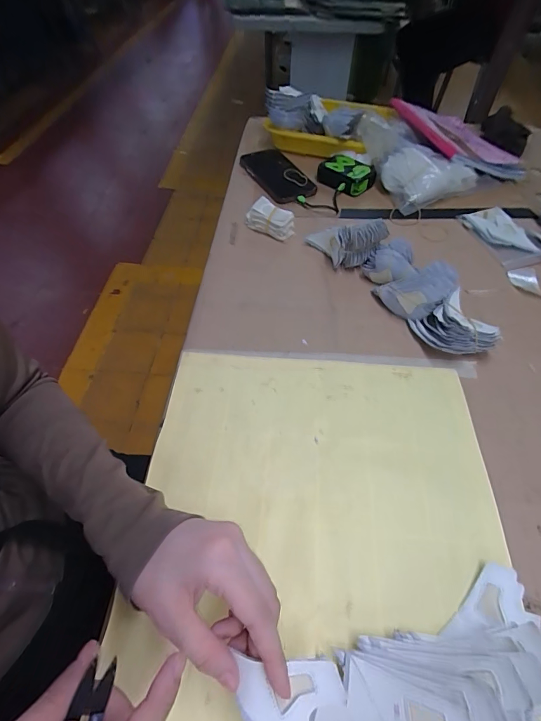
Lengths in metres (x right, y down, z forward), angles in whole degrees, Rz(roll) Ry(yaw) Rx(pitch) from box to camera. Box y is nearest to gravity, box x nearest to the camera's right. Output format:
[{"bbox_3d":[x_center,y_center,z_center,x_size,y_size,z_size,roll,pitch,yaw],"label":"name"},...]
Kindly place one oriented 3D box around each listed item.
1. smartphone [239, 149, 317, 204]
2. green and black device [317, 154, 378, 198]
[{"bbox_3d":[0.012,-0.336,0.662,0.083,0.016,0.164,-24,56,-17],"label":"smartphone"},{"bbox_3d":[0.132,-0.329,0.649,0.095,0.029,0.070,35,60,24],"label":"green and black device"}]

